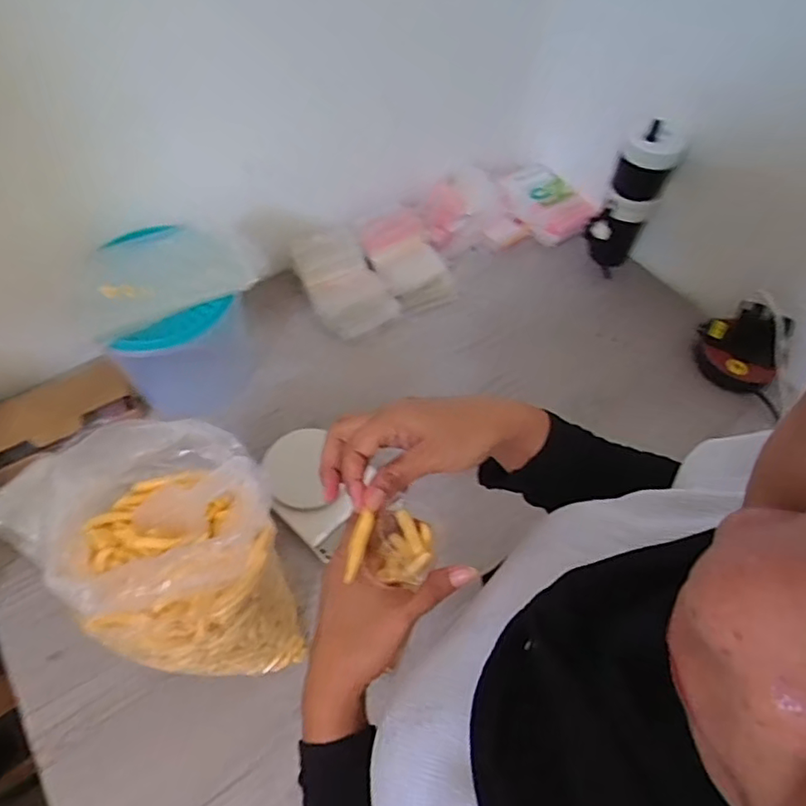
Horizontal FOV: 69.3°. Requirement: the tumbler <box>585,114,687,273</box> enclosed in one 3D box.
[{"bbox_3d":[0.360,-0.321,0.938,0.085,0.234,0.072,27,61,14],"label":"tumbler"}]

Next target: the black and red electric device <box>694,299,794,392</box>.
[{"bbox_3d":[0.510,-0.084,0.887,0.119,0.120,0.088,27,61,15],"label":"black and red electric device"}]

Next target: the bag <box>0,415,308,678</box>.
[{"bbox_3d":[-0.204,0.160,0.579,0.172,0.327,0.174,-13,59,-10],"label":"bag"}]

